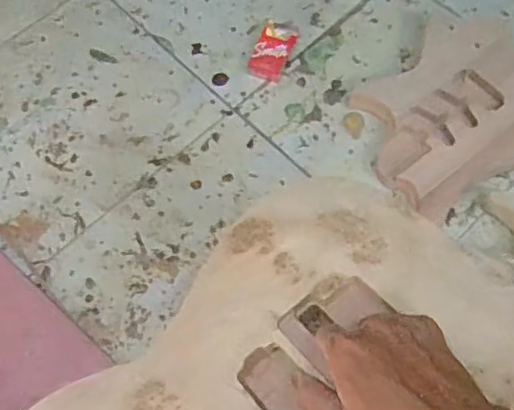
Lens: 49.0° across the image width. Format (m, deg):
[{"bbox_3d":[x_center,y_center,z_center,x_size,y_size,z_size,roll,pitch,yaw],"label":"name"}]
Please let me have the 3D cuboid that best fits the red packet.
[{"bbox_3d":[0.026,-0.258,0.947,0.064,0.040,0.092,17,69,10],"label":"red packet"}]

